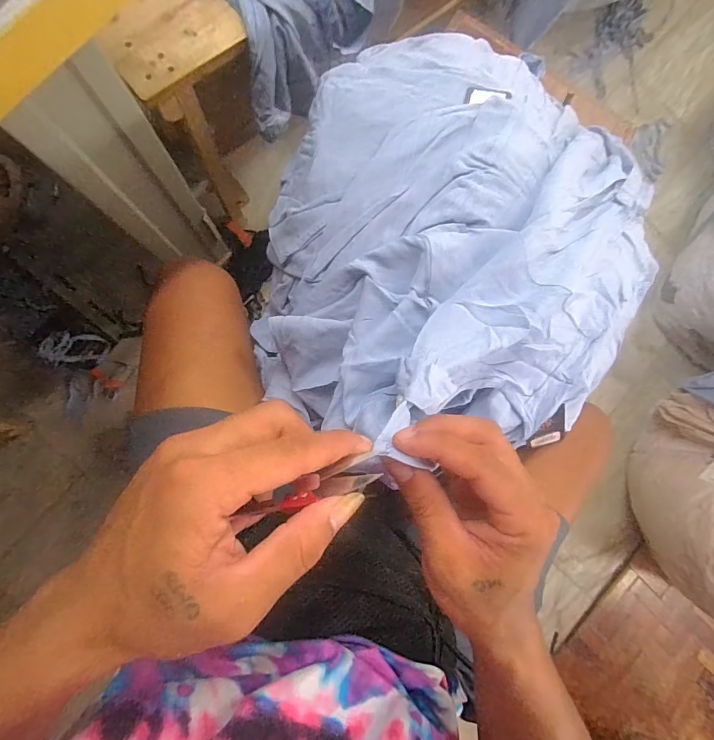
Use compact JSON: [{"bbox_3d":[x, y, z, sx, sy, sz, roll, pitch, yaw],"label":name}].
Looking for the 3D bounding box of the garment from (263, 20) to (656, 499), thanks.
[{"bbox_3d":[0.123,-0.134,0.401,0.415,0.180,0.387,10,86,-6],"label":"garment"}]

